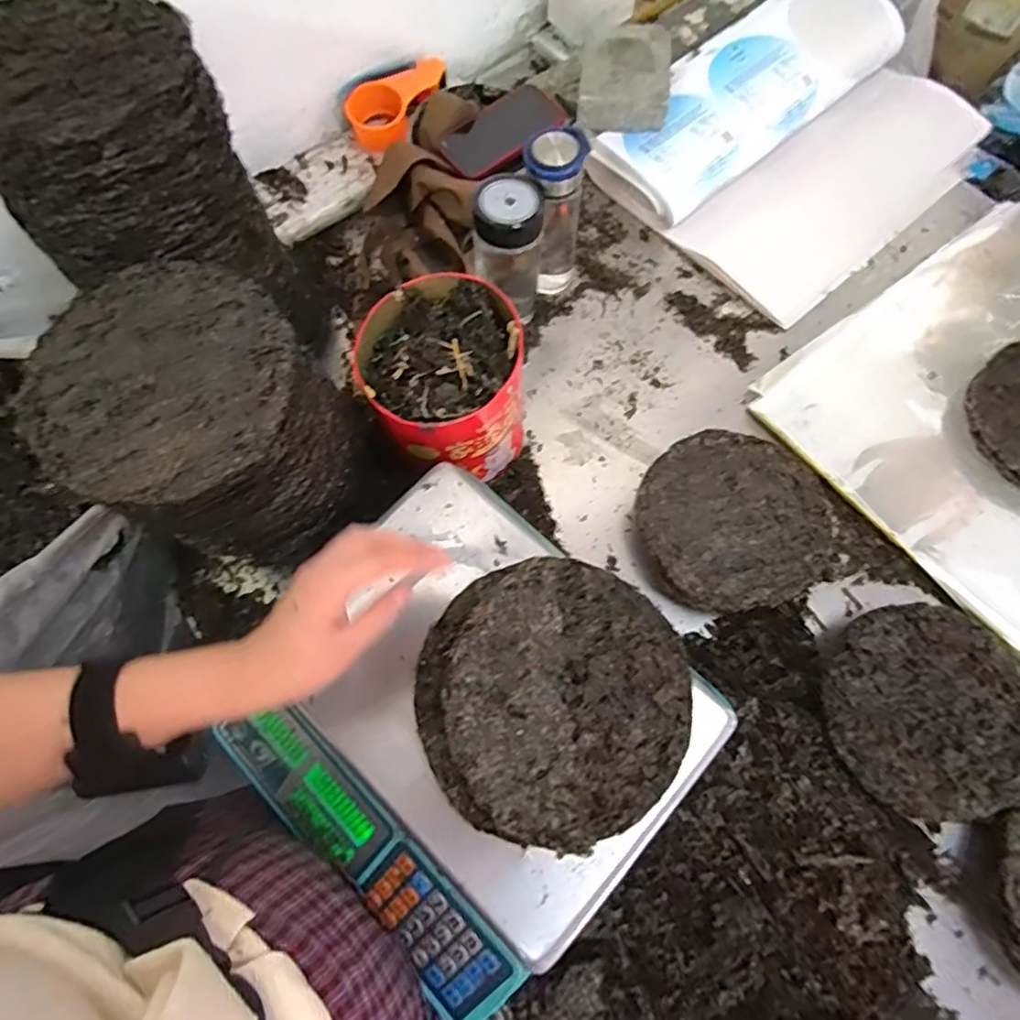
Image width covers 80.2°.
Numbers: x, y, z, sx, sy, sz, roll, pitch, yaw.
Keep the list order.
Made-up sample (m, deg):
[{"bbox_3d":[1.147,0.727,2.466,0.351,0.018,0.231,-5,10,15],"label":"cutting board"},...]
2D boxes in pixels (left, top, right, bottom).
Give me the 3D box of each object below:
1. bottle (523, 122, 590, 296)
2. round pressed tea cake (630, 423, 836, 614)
[{"bbox_3d":[0.052,-0.354,0.737,0.073,0.197,0.071,0,69,1],"label":"bottle"},{"bbox_3d":[0.241,0.013,0.674,0.202,0.057,0.195,0,69,1],"label":"round pressed tea cake"}]

